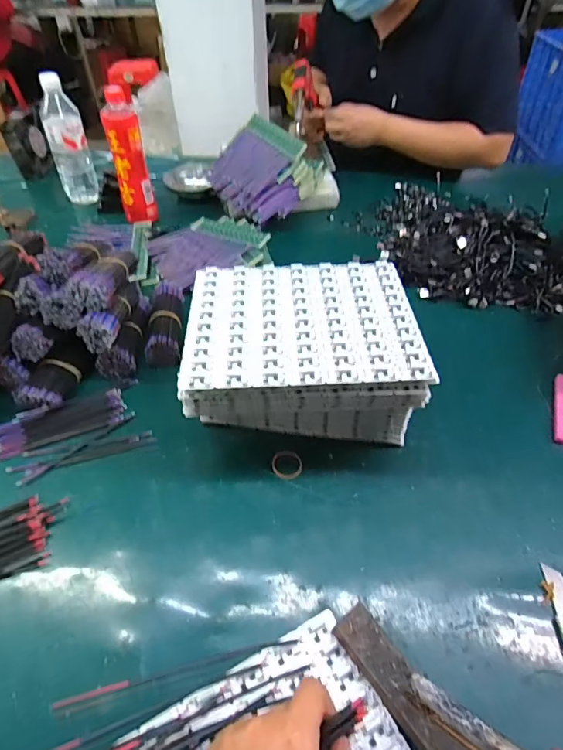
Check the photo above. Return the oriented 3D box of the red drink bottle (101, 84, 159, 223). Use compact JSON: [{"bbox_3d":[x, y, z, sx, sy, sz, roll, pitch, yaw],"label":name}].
[{"bbox_3d":[-0.279,-0.397,0.816,0.063,0.204,0.055,-14,49,-13],"label":"red drink bottle"}]

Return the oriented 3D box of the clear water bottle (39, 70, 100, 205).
[{"bbox_3d":[-0.428,-0.464,0.888,0.071,0.225,0.058,-18,50,-16],"label":"clear water bottle"}]

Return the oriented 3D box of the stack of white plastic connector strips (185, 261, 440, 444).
[{"bbox_3d":[0.021,-0.024,0.531,0.243,0.130,0.196,-1,48,-1],"label":"stack of white plastic connector strips"}]

